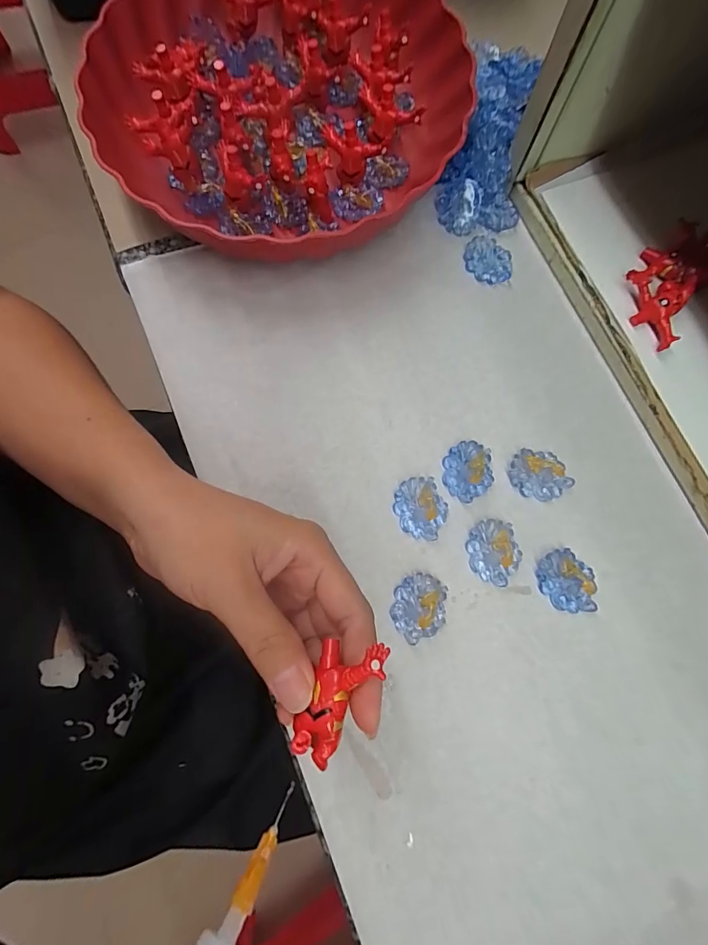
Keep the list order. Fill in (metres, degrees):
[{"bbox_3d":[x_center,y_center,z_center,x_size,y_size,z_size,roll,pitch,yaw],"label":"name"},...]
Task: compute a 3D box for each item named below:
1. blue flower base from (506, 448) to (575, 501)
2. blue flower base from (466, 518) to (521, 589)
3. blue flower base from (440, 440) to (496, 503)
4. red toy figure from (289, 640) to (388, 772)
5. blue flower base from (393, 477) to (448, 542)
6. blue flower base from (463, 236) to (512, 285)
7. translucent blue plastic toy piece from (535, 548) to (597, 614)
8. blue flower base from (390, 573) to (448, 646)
[{"bbox_3d":[0.115,0.001,0.252,0.031,0.006,0.034,-31,80,-7],"label":"blue flower base"},{"bbox_3d":[0.084,0.047,0.239,0.030,0.010,0.038,-12,78,-4],"label":"blue flower base"},{"bbox_3d":[0.071,-0.001,0.252,0.031,0.005,0.036,-8,78,-3],"label":"blue flower base"},{"bbox_3d":[-0.007,0.081,0.149,0.021,0.014,0.046,30,82,6],"label":"red toy figure"},{"bbox_3d":[0.041,0.022,0.246,0.030,0.006,0.037,-28,79,-7],"label":"blue flower base"},{"bbox_3d":[0.095,-0.148,0.285,0.036,0.007,0.029,34,79,6],"label":"blue flower base"},{"bbox_3d":[0.125,0.064,0.237,0.030,0.006,0.036,-8,78,-3],"label":"translucent blue plastic toy piece"},{"bbox_3d":[0.038,0.078,0.232,0.030,0.010,0.038,15,78,2],"label":"blue flower base"}]

